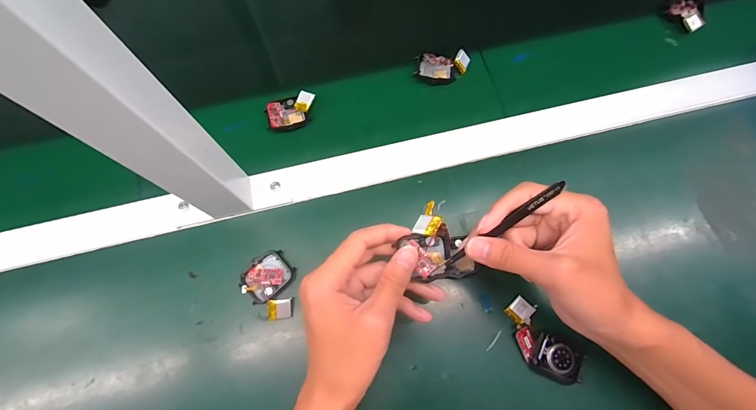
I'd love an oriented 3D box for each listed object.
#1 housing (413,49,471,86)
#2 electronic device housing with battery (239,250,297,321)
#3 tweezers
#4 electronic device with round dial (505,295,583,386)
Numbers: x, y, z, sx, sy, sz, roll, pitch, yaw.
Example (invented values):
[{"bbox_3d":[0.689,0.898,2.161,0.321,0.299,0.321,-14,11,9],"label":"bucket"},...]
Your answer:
[{"bbox_3d":[0.077,-0.160,0.403,0.063,0.018,0.037,-7,73,-1],"label":"housing"},{"bbox_3d":[-0.103,0.075,0.328,0.045,0.015,0.061,-1,73,0],"label":"electronic device housing with battery"},{"bbox_3d":[0.093,0.016,0.260,0.110,0.006,0.005,-37,75,6],"label":"tweezers"},{"bbox_3d":[0.147,0.126,0.313,0.038,0.011,0.081,-39,76,-10],"label":"electronic device with round dial"}]

